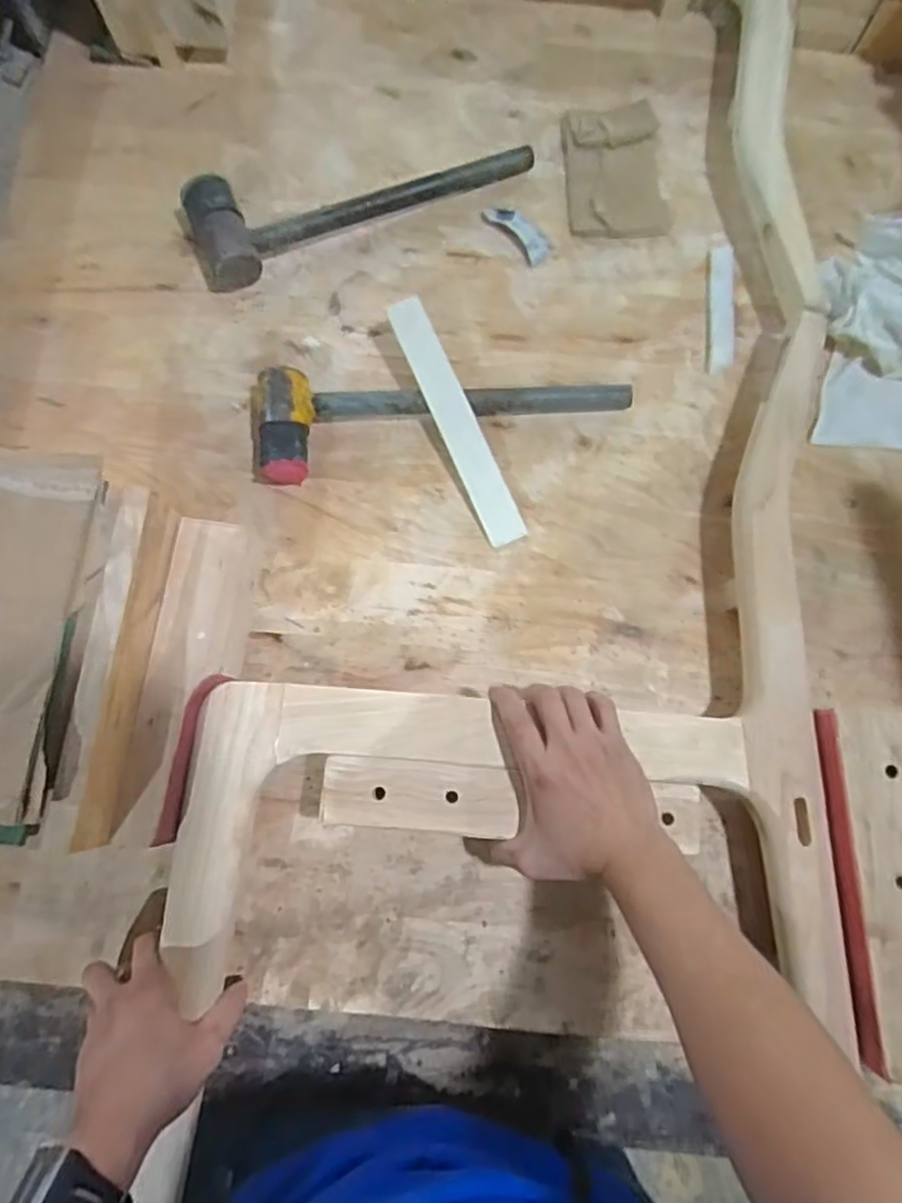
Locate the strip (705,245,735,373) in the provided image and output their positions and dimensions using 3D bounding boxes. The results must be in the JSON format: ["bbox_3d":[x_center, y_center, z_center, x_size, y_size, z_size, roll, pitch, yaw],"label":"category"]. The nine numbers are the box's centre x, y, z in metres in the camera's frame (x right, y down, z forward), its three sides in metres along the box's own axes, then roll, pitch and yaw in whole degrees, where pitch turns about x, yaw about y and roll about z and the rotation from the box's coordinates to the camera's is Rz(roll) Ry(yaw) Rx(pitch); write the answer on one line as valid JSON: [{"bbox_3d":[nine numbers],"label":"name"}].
[{"bbox_3d":[0.257,-0.281,0.665,0.024,0.015,0.135,6,77,3],"label":"strip"}]

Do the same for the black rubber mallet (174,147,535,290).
[{"bbox_3d":[-0.093,-0.411,0.684,0.343,0.052,0.102,-25,78,-4],"label":"black rubber mallet"}]

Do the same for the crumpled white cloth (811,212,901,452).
[{"bbox_3d":[0.418,-0.250,0.643,0.138,0.060,0.213,7,77,3],"label":"crumpled white cloth"}]

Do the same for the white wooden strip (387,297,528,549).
[{"bbox_3d":[0.005,-0.158,0.618,0.035,0.005,0.229,-24,90,5],"label":"white wooden strip"}]

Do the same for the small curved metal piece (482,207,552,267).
[{"bbox_3d":[0.066,-0.362,0.687,0.028,0.005,0.078,-40,80,-8],"label":"small curved metal piece"}]

